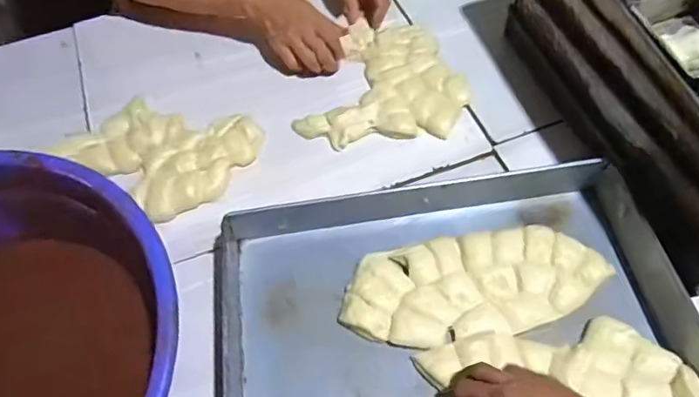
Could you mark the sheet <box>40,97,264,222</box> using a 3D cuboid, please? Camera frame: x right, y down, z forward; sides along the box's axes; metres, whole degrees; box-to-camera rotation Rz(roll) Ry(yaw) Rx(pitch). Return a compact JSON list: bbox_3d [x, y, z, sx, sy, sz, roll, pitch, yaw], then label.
[{"bbox_3d":[-0.248,-0.077,0.702,0.222,0.031,0.173,28,62,22],"label":"sheet"}]

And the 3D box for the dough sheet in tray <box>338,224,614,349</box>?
[{"bbox_3d":[0.134,0.093,0.580,0.276,0.017,0.111,-10,55,-2],"label":"dough sheet in tray"}]

